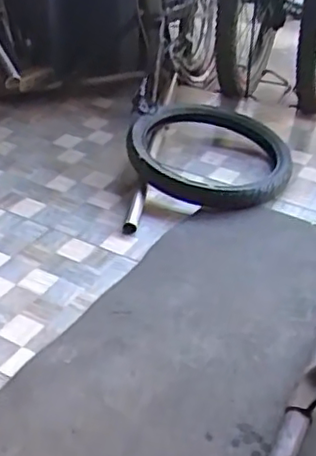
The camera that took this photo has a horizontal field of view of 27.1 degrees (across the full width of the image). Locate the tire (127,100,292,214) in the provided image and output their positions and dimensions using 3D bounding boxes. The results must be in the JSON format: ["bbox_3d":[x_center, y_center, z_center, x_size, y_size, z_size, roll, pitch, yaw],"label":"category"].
[{"bbox_3d":[0.129,-0.205,1.763,0.459,0.078,0.433,4,41,-3],"label":"tire"}]

